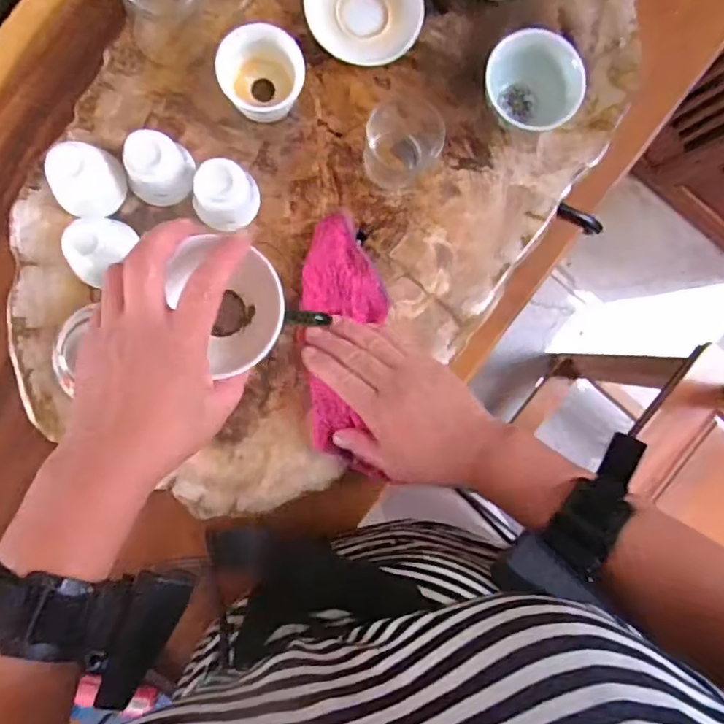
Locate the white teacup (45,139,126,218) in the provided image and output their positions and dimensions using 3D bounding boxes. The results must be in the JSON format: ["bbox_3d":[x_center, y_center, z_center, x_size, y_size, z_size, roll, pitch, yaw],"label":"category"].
[{"bbox_3d":[-0.200,-0.130,0.415,0.041,0.050,0.039,0,91,-5],"label":"white teacup"}]

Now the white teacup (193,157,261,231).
[{"bbox_3d":[-0.102,-0.125,0.433,0.042,0.050,0.042,0,91,-5],"label":"white teacup"}]

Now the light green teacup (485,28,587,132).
[{"bbox_3d":[0.130,-0.215,0.452,0.073,0.052,0.063,0,91,-5],"label":"light green teacup"}]

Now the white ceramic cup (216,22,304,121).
[{"bbox_3d":[-0.076,-0.218,0.437,0.061,0.040,0.060,0,91,-5],"label":"white ceramic cup"}]

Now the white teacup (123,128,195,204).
[{"bbox_3d":[-0.148,-0.142,0.426,0.041,0.055,0.039,0,91,-5],"label":"white teacup"}]

